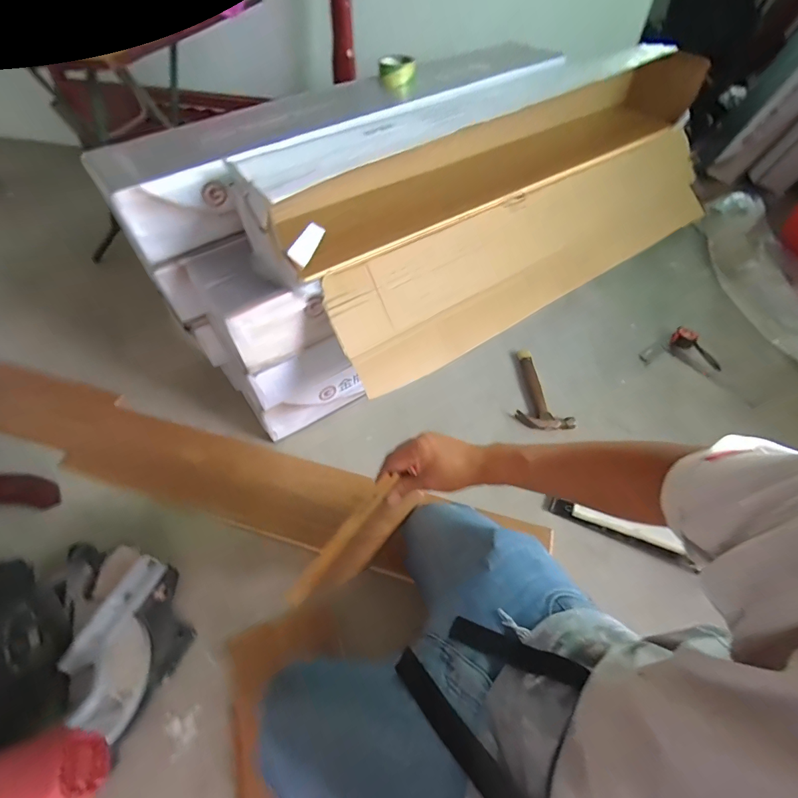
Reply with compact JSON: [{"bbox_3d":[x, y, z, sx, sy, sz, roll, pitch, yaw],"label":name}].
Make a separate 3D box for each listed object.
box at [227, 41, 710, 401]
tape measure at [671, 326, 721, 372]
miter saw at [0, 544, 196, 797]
[{"bbox_3d":[0.225,-0.430,1.077,1.177,0.597,0.484,-31,59,-20],"label":"box"},{"bbox_3d":[0.922,-0.162,1.231,0.073,0.060,0.170,-36,61,-23],"label":"tape measure"},{"bbox_3d":[-0.563,0.423,0.663,0.302,0.331,0.453,-28,58,-19],"label":"miter saw"}]

